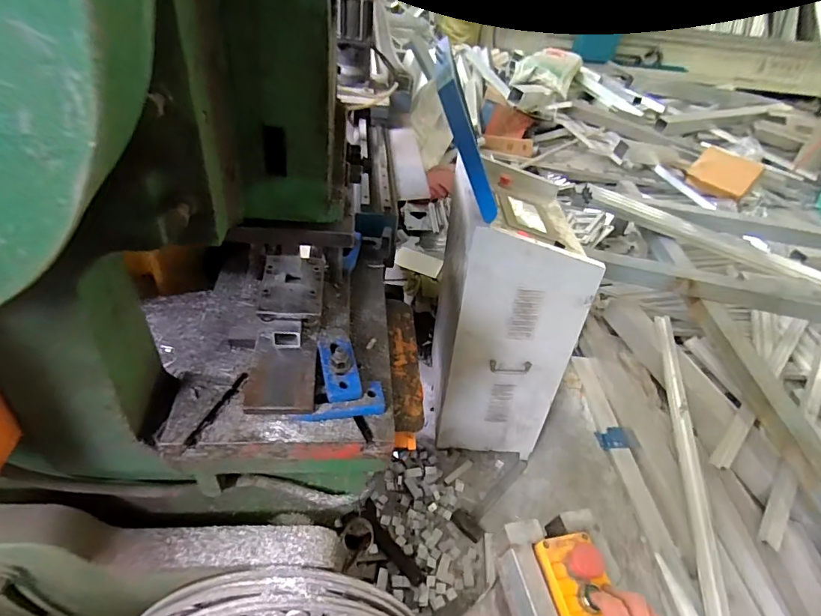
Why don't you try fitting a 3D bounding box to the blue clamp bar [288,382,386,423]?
[{"bbox_3d":[-0.107,0.144,0.702,0.135,0.019,0.055,-3,42,-11],"label":"blue clamp bar"}]

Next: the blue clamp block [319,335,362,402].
[{"bbox_3d":[-0.111,0.080,0.725,0.055,0.044,0.125,-5,42,-14],"label":"blue clamp block"}]

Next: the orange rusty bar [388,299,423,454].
[{"bbox_3d":[-0.018,0.124,0.962,0.068,0.084,0.332,1,41,-7],"label":"orange rusty bar"}]

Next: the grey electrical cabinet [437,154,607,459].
[{"bbox_3d":[0.260,0.009,1.469,0.326,0.794,0.473,1,41,-7],"label":"grey electrical cabinet"}]

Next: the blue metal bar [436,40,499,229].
[{"bbox_3d":[0.114,-0.342,0.951,0.047,0.366,0.025,-13,37,18],"label":"blue metal bar"}]

